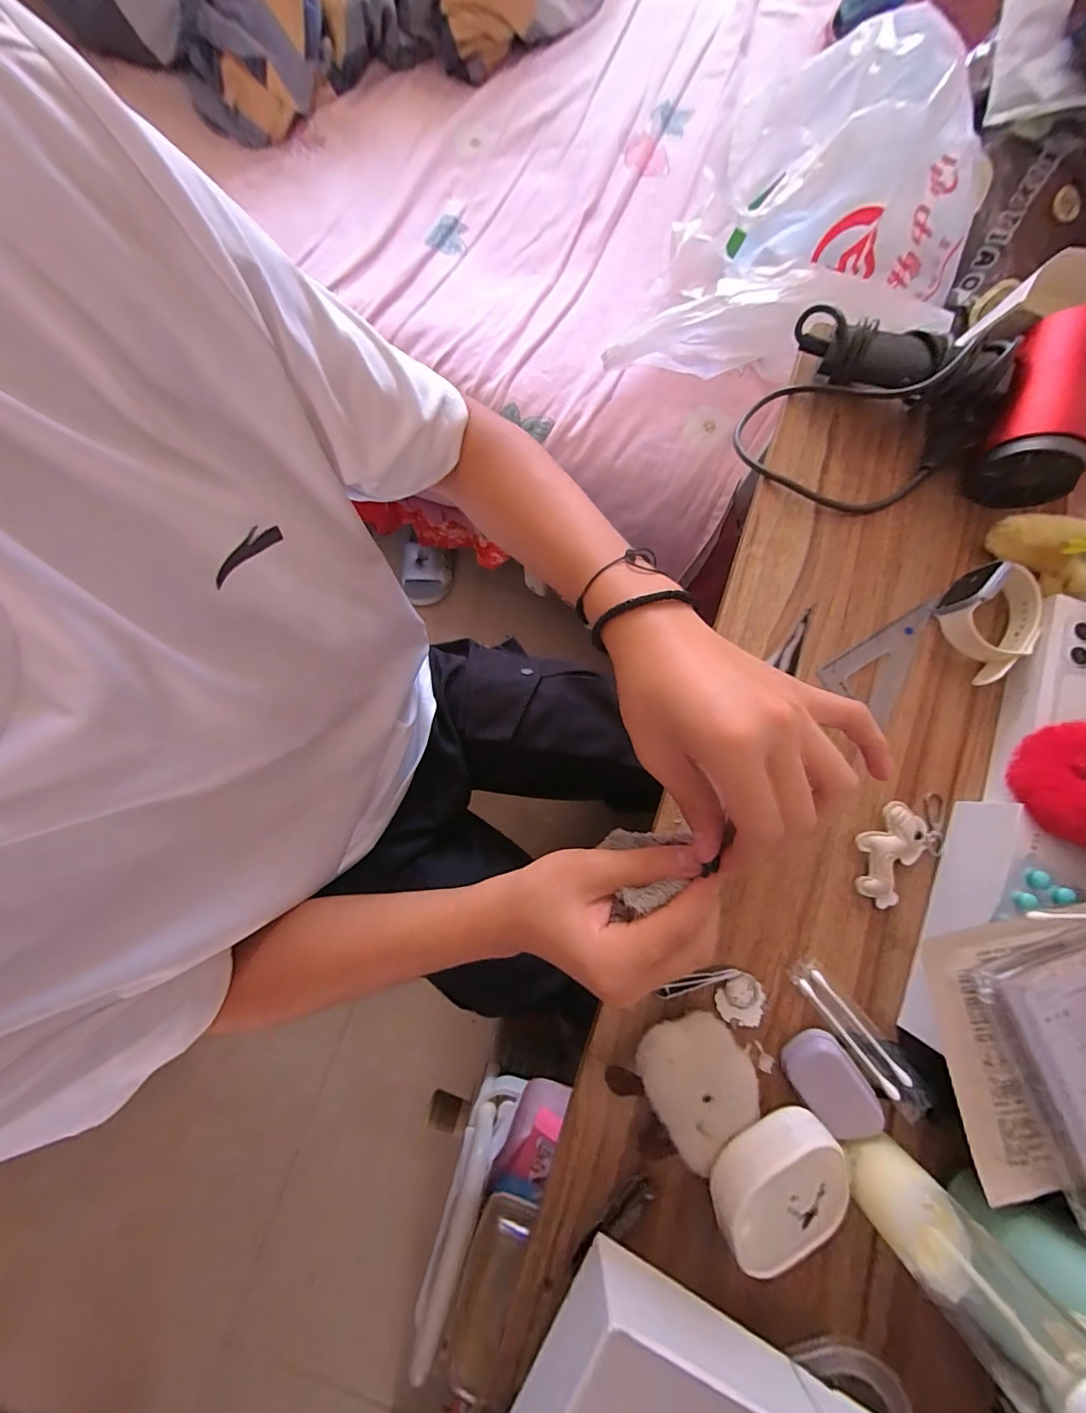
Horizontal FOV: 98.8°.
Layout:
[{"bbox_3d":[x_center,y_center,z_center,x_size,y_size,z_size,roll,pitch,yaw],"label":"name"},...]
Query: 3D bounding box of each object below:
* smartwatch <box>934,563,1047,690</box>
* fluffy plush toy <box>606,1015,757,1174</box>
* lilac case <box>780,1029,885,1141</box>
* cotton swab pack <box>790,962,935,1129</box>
[{"bbox_3d":[0.344,-0.067,0.348,0.069,0.042,0.079,-22,81,-4],"label":"smartwatch"},{"bbox_3d":[0.087,0.235,0.287,0.083,0.031,0.071,-32,82,-6],"label":"fluffy plush toy"},{"bbox_3d":[0.182,0.240,0.294,0.040,0.017,0.057,-34,82,-6],"label":"lilac case"},{"bbox_3d":[0.204,0.212,0.302,0.026,0.008,0.094,-36,64,-6],"label":"cotton swab pack"}]

